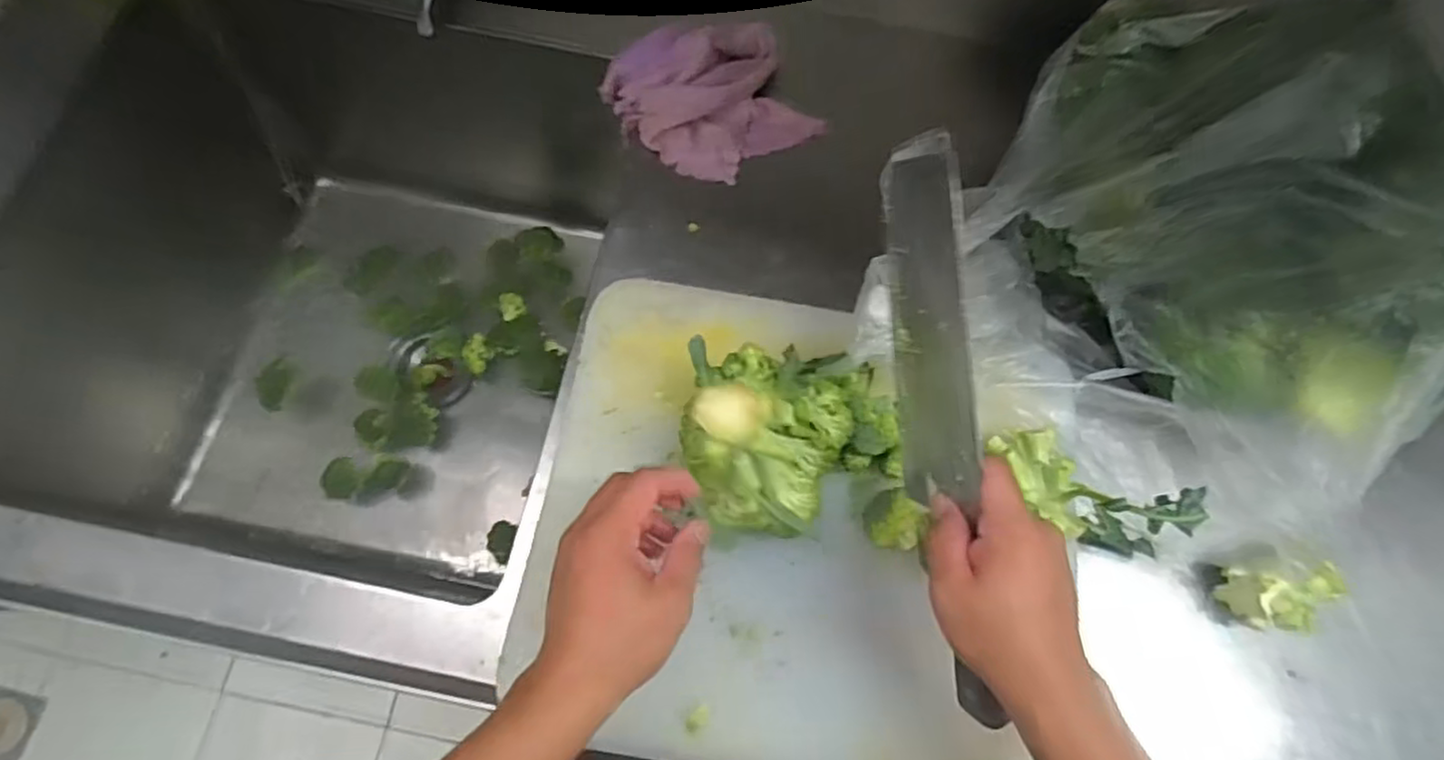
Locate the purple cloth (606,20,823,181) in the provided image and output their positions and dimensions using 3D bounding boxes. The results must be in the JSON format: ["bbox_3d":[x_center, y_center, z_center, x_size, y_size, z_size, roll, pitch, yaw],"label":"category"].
[{"bbox_3d":[-0.011,-0.265,0.638,0.160,0.050,0.147,-22,74,-9],"label":"purple cloth"}]

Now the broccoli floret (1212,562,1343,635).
[{"bbox_3d":[0.402,0.158,0.503,0.060,0.052,0.043,2,72,-1],"label":"broccoli floret"}]

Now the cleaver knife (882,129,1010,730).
[{"bbox_3d":[0.126,0.039,0.404,0.019,0.066,0.340,-10,104,-5],"label":"cleaver knife"}]

